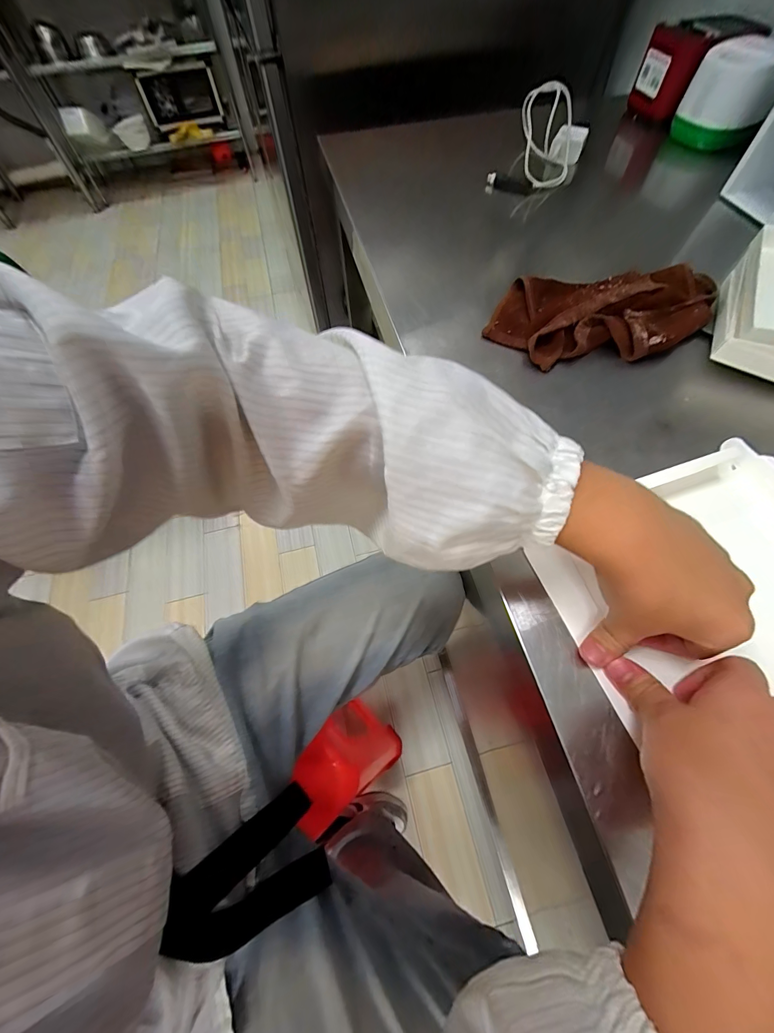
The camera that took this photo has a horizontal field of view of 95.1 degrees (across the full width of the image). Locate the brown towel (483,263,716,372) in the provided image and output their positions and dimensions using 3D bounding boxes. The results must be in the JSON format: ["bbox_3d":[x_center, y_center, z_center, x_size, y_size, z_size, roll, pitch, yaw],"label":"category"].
[{"bbox_3d":[0.241,-0.232,0.398,0.245,0.033,0.133,-5,63,0],"label":"brown towel"}]

